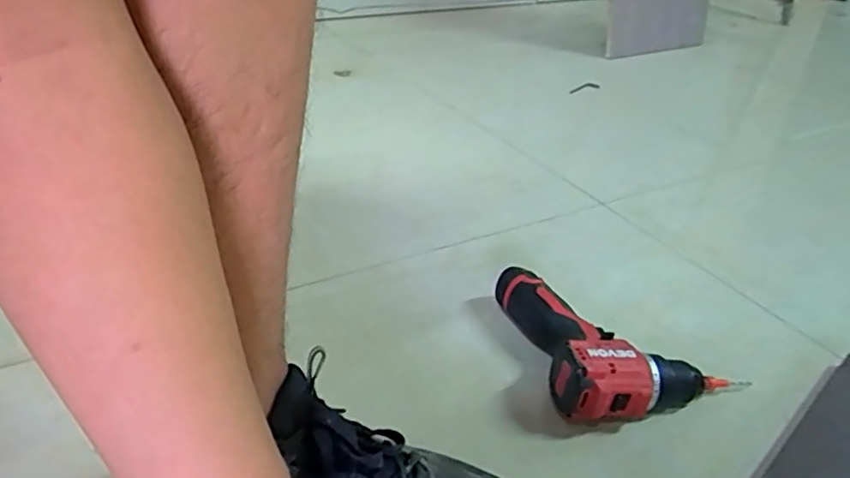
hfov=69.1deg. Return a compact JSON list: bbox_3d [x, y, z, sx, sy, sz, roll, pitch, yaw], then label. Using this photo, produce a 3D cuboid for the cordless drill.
[{"bbox_3d":[0.182,0.087,0.603,0.180,0.068,0.196,-7,33,-16],"label":"cordless drill"}]

